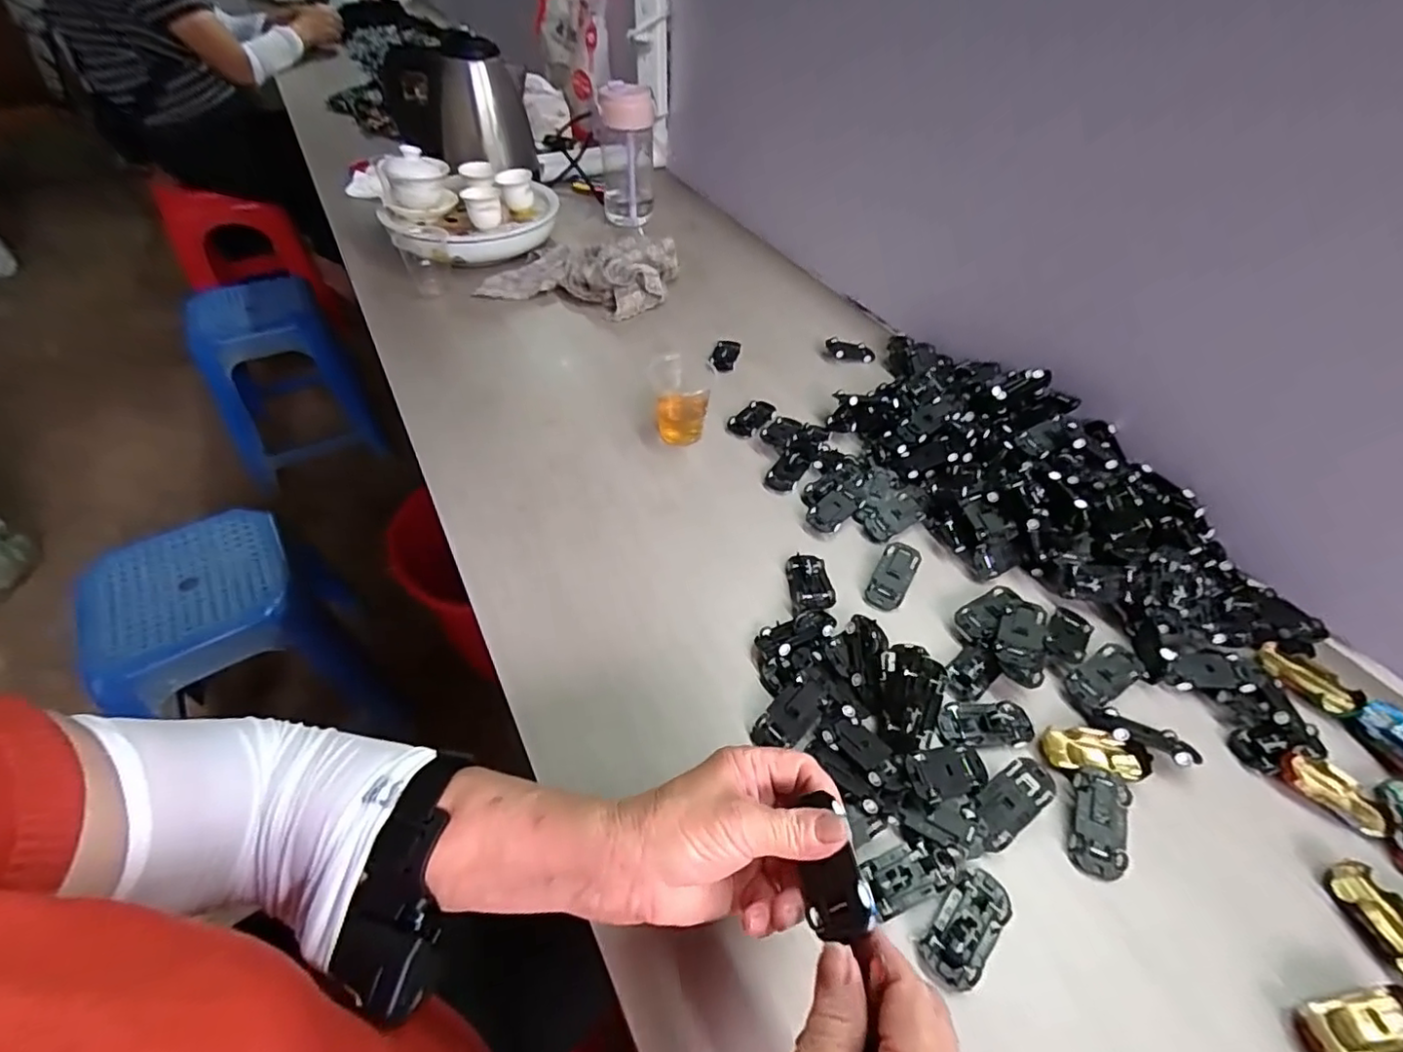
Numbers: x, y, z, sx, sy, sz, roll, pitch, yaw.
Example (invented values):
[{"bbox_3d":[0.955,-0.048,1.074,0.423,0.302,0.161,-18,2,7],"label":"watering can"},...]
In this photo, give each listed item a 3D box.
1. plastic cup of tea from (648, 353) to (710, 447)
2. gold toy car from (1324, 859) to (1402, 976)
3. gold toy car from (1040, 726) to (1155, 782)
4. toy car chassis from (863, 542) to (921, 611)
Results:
[{"bbox_3d":[-0.021,-0.129,0.604,0.050,0.080,0.050,-9,50,-9],"label":"plastic cup of tea"},{"bbox_3d":[0.402,0.230,0.345,0.033,0.014,0.061,-12,50,-11],"label":"gold toy car"},{"bbox_3d":[0.269,0.156,0.408,0.062,0.015,0.030,10,49,8],"label":"gold toy car"},{"bbox_3d":[0.163,0.041,0.504,0.030,0.013,0.065,26,53,20],"label":"toy car chassis"}]

